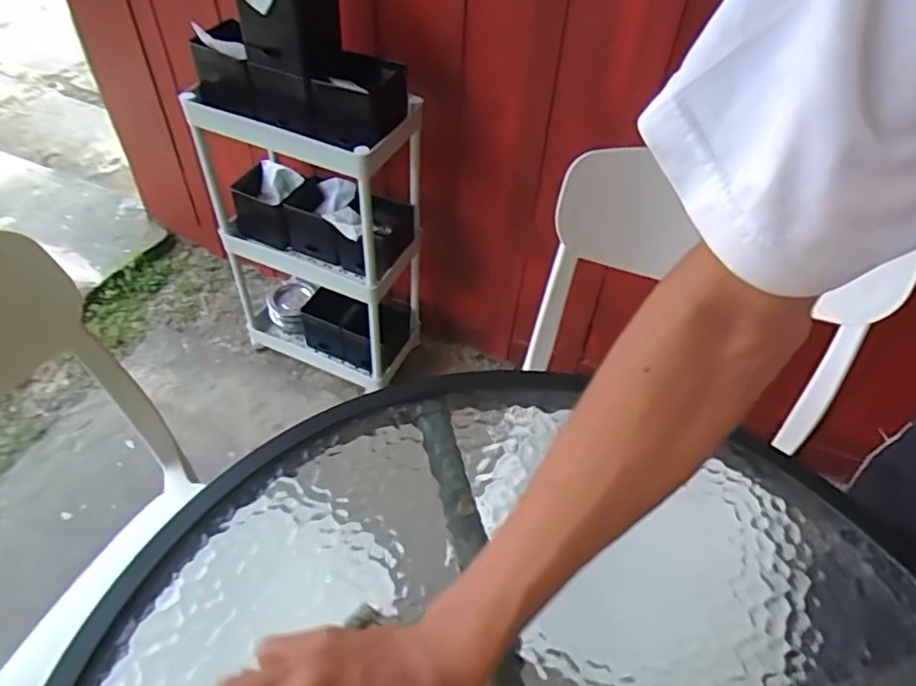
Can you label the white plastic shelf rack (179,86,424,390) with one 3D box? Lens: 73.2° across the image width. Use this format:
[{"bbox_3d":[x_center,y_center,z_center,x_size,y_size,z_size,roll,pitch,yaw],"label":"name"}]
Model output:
[{"bbox_3d":[-0.283,-0.195,1.242,0.395,0.639,0.231,20,49,15],"label":"white plastic shelf rack"}]

